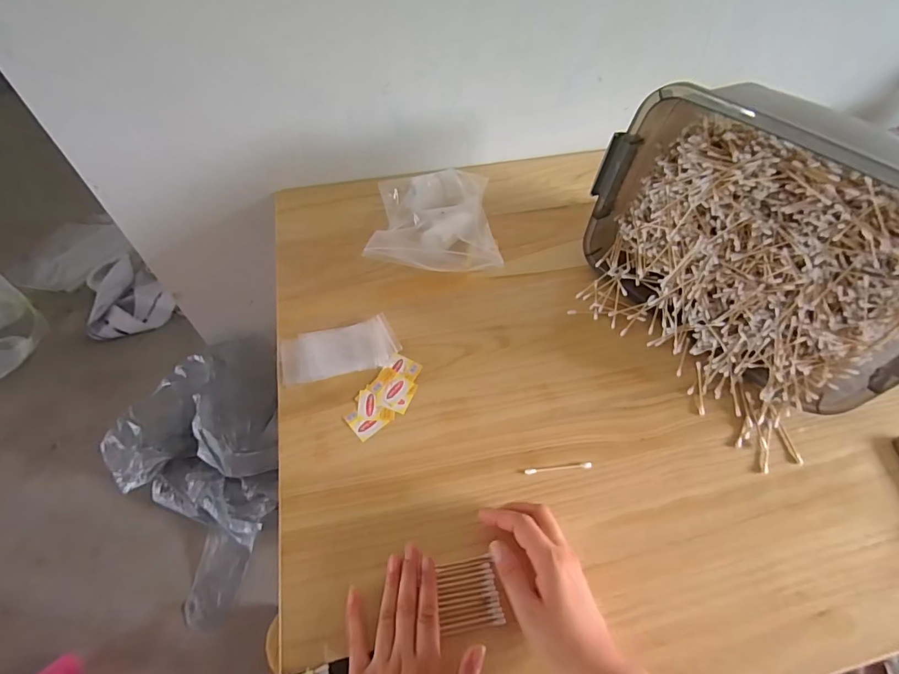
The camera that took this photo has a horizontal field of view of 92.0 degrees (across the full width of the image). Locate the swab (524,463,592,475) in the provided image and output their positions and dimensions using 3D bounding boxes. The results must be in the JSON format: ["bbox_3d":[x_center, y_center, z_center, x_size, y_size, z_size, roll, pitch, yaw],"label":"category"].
[{"bbox_3d":[0.118,0.141,0.468,0.073,0.004,0.006,-5,55,-5],"label":"swab"}]

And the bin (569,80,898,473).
[{"bbox_3d":[0.369,-0.102,0.507,0.290,0.234,0.391,-26,59,-18],"label":"bin"}]

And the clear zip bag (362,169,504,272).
[{"bbox_3d":[-0.025,-0.168,0.653,0.181,0.055,0.224,-2,55,-3],"label":"clear zip bag"}]

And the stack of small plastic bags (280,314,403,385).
[{"bbox_3d":[-0.139,0.017,0.550,0.144,0.011,0.069,-14,56,-10],"label":"stack of small plastic bags"}]

